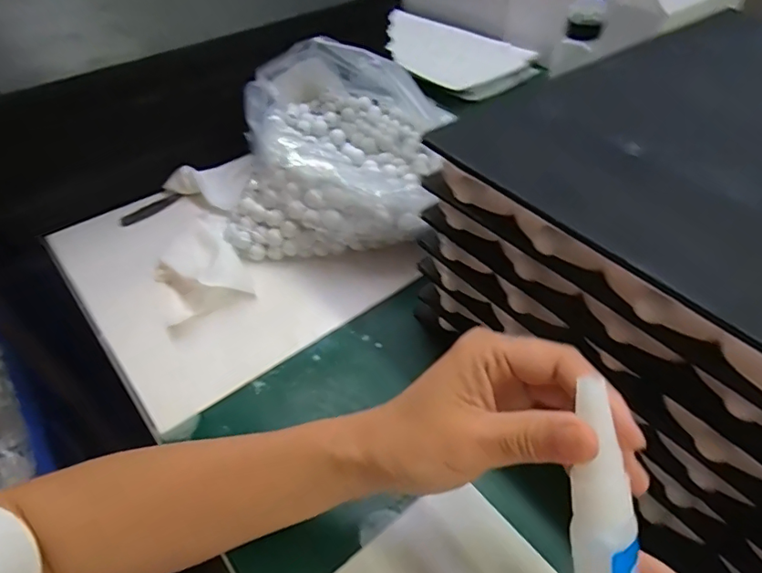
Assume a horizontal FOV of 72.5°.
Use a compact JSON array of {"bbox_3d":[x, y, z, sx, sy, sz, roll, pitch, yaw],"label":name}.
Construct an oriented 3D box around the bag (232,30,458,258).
[{"bbox_3d":[-0.046,-0.140,0.514,0.179,0.119,0.224,1,45,3],"label":"bag"}]

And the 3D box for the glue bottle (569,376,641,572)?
[{"bbox_3d":[0.087,0.090,0.201,0.022,0.014,0.105,-2,87,2],"label":"glue bottle"}]

